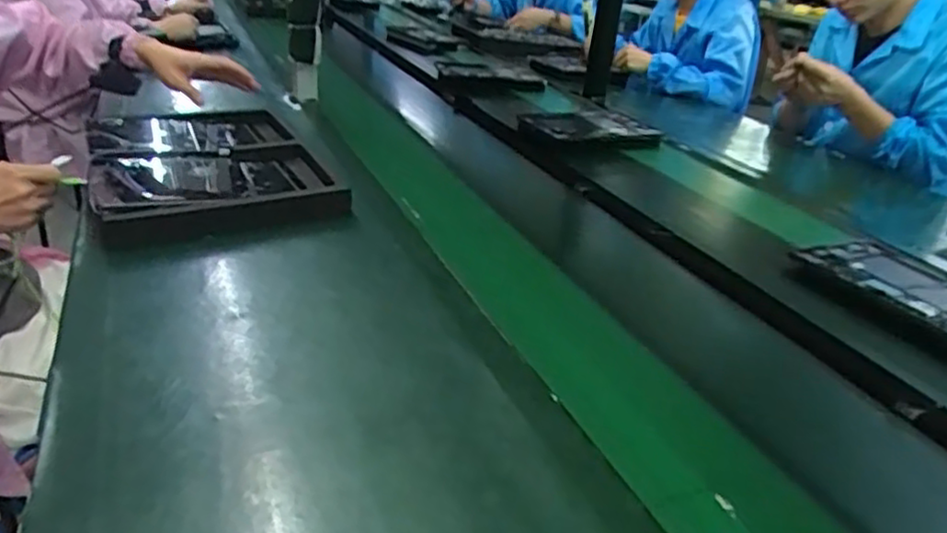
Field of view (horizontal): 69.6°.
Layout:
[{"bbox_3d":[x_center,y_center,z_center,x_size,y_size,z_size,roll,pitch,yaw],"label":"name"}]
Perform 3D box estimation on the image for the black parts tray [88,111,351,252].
[{"bbox_3d":[-0.362,-0.132,0.934,0.282,0.057,0.371,-9,31,-24],"label":"black parts tray"}]

